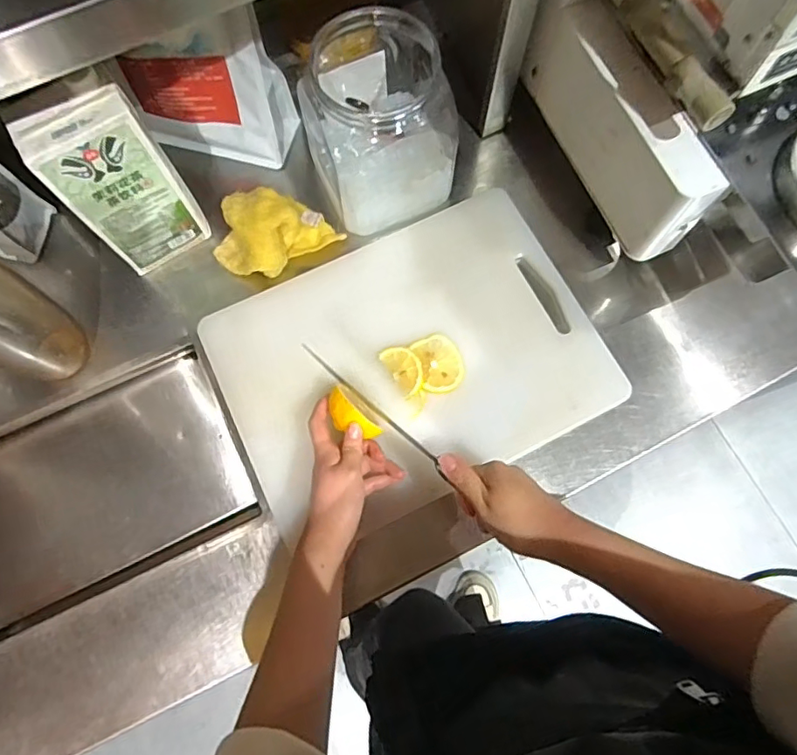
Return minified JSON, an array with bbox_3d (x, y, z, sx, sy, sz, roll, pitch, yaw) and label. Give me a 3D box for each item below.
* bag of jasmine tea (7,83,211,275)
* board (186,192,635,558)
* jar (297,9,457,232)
[{"bbox_3d":[-0.264,-0.184,0.532,0.097,0.183,0.051,-29,76,-8],"label":"bag of jasmine tea"},{"bbox_3d":[0.014,-0.021,0.569,0.377,0.015,0.271,-26,75,-7],"label":"board"},{"bbox_3d":[-0.024,-0.271,0.564,0.129,0.148,0.154,-25,75,-7],"label":"jar"}]

